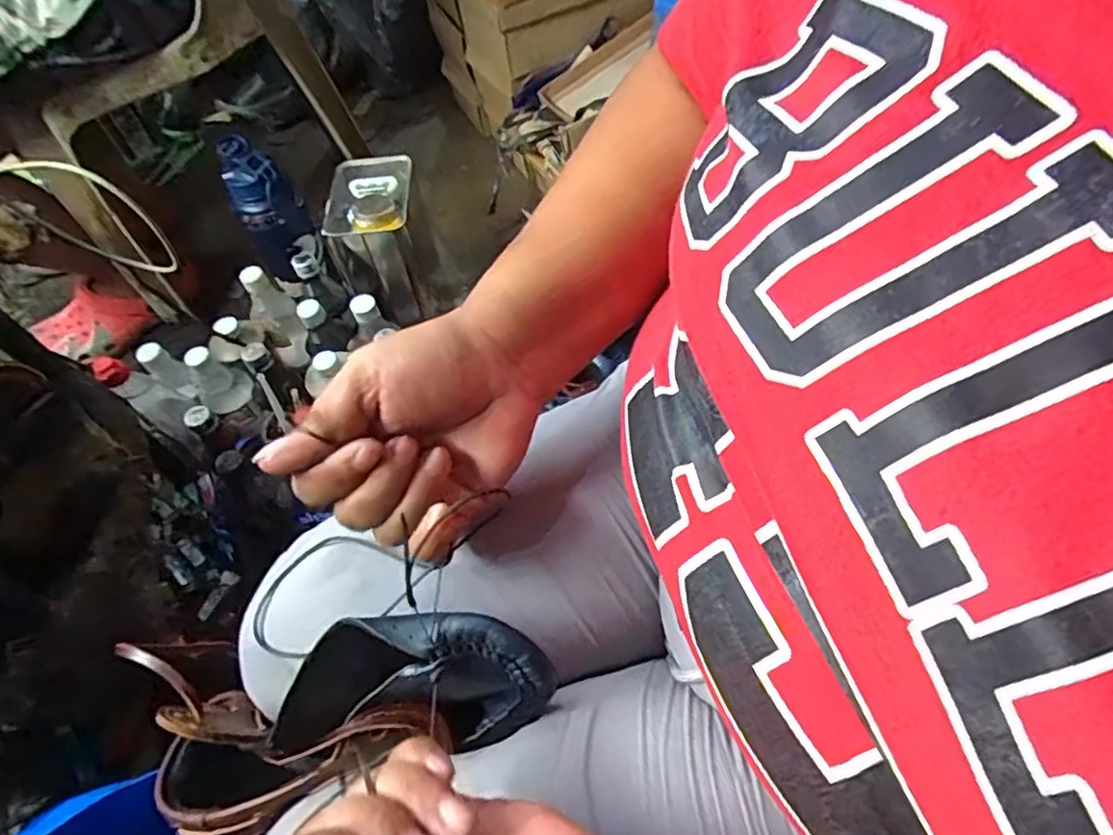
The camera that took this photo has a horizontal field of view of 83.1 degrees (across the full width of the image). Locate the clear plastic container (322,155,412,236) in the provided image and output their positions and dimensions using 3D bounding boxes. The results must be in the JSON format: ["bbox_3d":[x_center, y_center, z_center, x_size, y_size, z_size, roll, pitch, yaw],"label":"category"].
[{"bbox_3d":[-0.255,-0.303,0.850,0.100,0.025,0.150,-4,57,2],"label":"clear plastic container"}]

